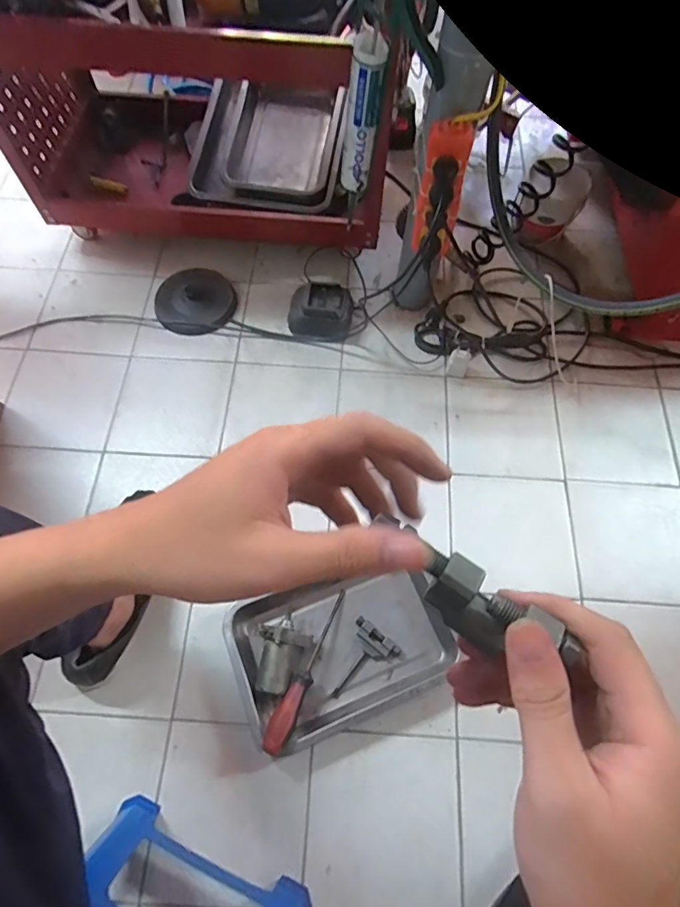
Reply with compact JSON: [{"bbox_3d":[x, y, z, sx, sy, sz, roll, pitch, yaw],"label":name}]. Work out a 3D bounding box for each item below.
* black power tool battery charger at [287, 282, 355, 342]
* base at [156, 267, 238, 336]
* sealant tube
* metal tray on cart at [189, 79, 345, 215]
[{"bbox_3d":[-0.036,-0.275,0.977,0.123,0.062,0.095,12,67,5],"label":"black power tool battery charger"},{"bbox_3d":[-0.293,-0.310,1.002,0.152,0.030,0.150,0,67,0],"label":"base"},{"bbox_3d":[0.033,-0.502,0.757,0.059,0.210,0.044,3,66,0],"label":"sealant tube"},{"bbox_3d":[-0.138,-0.596,0.988,0.279,0.082,0.252,8,66,2],"label":"metal tray on cart"}]

